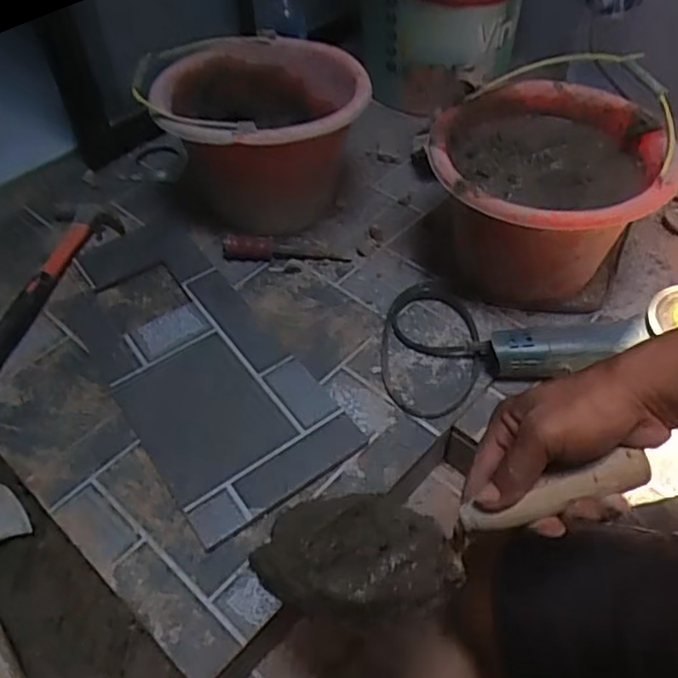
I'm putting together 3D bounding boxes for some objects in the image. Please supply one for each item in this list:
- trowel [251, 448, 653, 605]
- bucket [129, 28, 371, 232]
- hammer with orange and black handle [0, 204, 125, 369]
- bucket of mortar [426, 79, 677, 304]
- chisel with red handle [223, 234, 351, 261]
[{"bbox_3d":[0.077,0.134,0.443,0.264,0.058,0.080,-13,50,8],"label":"trowel"},{"bbox_3d":[-0.110,-0.306,0.952,0.287,0.191,0.280,-2,51,2],"label":"bucket"},{"bbox_3d":[-0.408,-0.077,0.891,0.097,0.032,0.330,5,52,7],"label":"hammer with orange and black handle"},{"bbox_3d":[0.262,-0.186,0.837,0.278,0.184,0.282,-2,51,2],"label":"bucket of mortar"},{"bbox_3d":[-0.078,-0.129,0.914,0.174,0.029,0.033,5,52,7],"label":"chisel with red handle"}]

